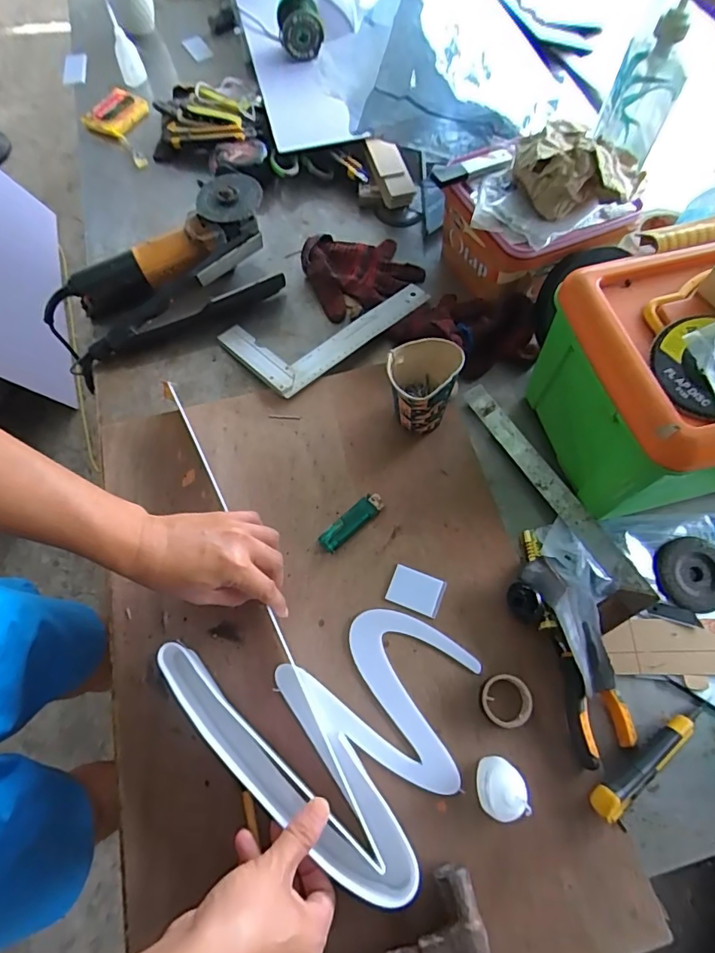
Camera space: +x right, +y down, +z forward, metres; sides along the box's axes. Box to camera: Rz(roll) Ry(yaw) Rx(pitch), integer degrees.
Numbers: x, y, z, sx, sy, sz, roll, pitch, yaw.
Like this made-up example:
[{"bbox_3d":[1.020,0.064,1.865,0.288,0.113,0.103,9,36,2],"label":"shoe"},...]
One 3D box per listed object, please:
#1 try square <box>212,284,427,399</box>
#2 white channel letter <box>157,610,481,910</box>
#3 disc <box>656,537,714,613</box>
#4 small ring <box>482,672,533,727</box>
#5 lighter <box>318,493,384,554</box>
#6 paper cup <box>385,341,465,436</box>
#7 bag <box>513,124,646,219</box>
[{"bbox_3d":[-0.040,-0.215,0.662,0.255,0.017,0.141,-41,70,-13],"label":"try square"},{"bbox_3d":[-0.028,0.199,0.457,0.265,0.040,0.204,30,68,14],"label":"white channel letter"},{"bbox_3d":[0.353,0.102,0.517,0.074,0.016,0.072,-1,67,3],"label":"disc"},{"bbox_3d":[0.137,0.206,0.454,0.045,0.013,0.044,-1,67,3],"label":"small ring"},{"bbox_3d":[-0.007,0.049,0.535,0.078,0.013,0.023,-40,70,-13],"label":"lighter"},{"bbox_3d":[0.070,-0.094,0.555,0.076,0.095,0.075,-1,66,2],"label":"paper cup"},{"bbox_3d":[0.255,-0.352,0.562,0.138,0.058,0.097,2,67,5],"label":"bag"}]

